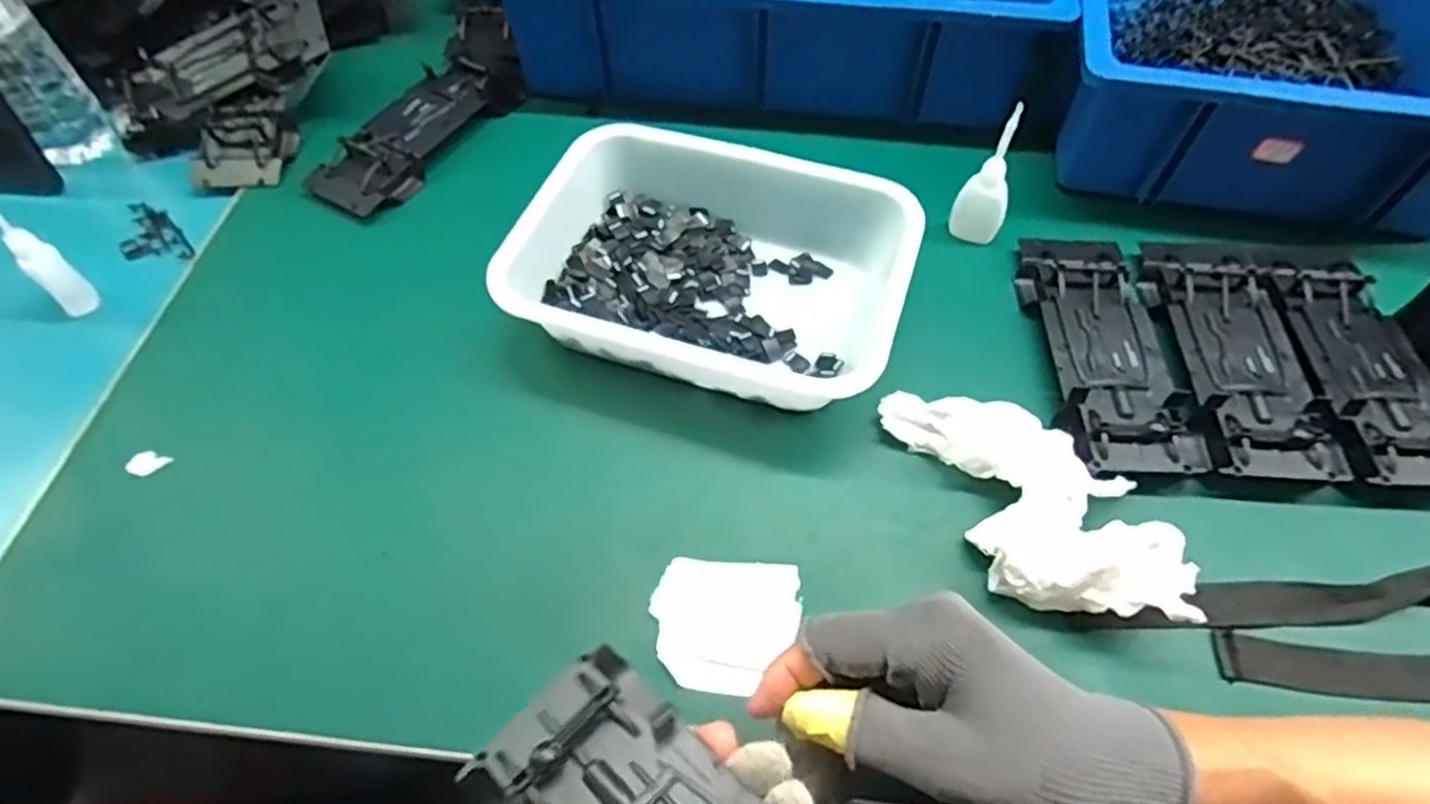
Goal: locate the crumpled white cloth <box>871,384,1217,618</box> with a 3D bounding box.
[{"bbox_3d":[0.182,0.051,0.435,0.098,0.039,0.184,-19,59,-10],"label":"crumpled white cloth"}]

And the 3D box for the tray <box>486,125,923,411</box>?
[{"bbox_3d":[0.001,-0.096,0.517,0.250,0.059,0.198,16,58,10],"label":"tray"}]

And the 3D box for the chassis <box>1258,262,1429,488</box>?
[{"bbox_3d":[0.416,-0.021,0.489,0.071,0.033,0.175,3,56,2],"label":"chassis"}]

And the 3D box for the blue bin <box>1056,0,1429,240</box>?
[{"bbox_3d":[0.450,-0.355,0.646,0.306,0.128,0.482,10,57,7],"label":"blue bin"}]

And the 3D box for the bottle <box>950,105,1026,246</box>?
[{"bbox_3d":[0.192,-0.157,0.527,0.031,0.100,0.025,-5,56,-4],"label":"bottle"}]

